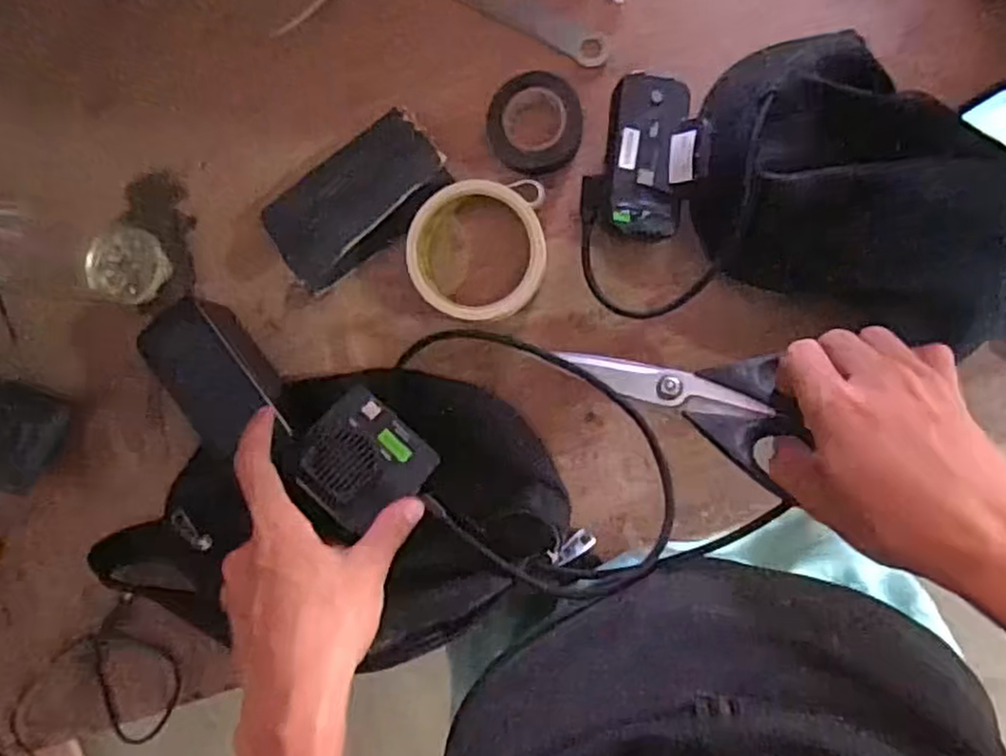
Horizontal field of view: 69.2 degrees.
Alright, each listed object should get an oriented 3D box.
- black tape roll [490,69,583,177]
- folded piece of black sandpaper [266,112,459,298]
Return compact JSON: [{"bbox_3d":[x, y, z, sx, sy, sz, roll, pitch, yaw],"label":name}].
[{"bbox_3d":[0.022,-0.173,0.498,0.061,0.026,0.063,0,89,7],"label":"black tape roll"},{"bbox_3d":[-0.102,-0.123,0.511,0.129,0.027,0.073,-34,85,5],"label":"folded piece of black sandpaper"}]

